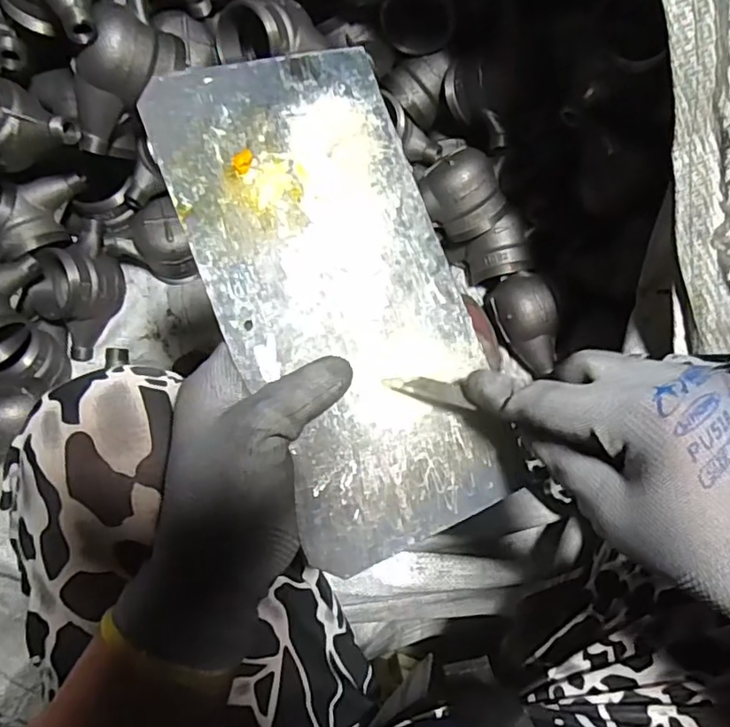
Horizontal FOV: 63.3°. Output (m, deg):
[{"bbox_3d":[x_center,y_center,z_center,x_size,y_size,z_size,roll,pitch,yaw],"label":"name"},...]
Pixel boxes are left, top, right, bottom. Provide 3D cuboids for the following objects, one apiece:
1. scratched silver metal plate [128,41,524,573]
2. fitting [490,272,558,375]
[{"bbox_3d":[-0.009,-0.032,0.278,0.117,0.004,0.232,-20,88,-22],"label":"scratched silver metal plate"},{"bbox_3d":[0.188,-0.046,0.671,0.061,0.056,0.111,-26,79,-6],"label":"fitting"}]

